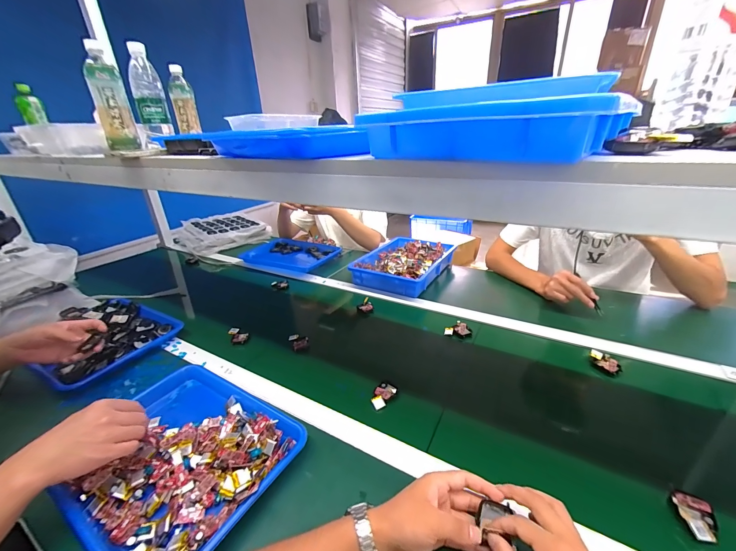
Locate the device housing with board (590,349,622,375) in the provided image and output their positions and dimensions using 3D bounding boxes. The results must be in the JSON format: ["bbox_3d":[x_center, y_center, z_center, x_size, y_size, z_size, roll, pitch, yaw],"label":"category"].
[{"bbox_3d":[0.478,0.176,0.633,0.030,0.024,0.055,-16,29,-26],"label":"device housing with board"}]

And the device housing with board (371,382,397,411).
[{"bbox_3d":[0.027,0.220,0.579,0.034,0.011,0.061,13,30,30],"label":"device housing with board"}]

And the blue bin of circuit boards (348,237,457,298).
[{"bbox_3d":[0.118,-0.045,1.035,0.244,0.055,0.334,13,30,29],"label":"blue bin of circuit boards"}]

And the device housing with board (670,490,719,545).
[{"bbox_3d":[0.402,0.296,0.382,0.037,0.014,0.061,8,28,21],"label":"device housing with board"}]

